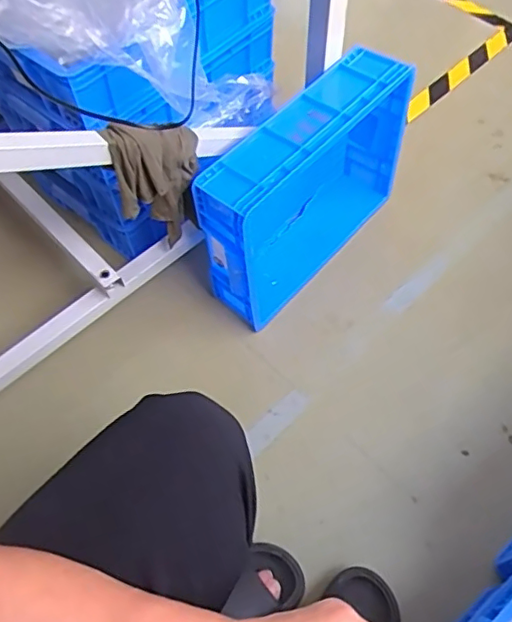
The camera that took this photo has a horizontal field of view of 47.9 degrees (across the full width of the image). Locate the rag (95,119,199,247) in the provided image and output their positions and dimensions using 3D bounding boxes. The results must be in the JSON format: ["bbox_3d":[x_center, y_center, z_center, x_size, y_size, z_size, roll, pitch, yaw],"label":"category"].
[{"bbox_3d":[-0.133,-0.175,0.805,0.062,0.223,0.132,35,67,19],"label":"rag"}]

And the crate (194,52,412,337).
[{"bbox_3d":[0.084,-0.199,0.958,0.118,0.311,0.397,37,68,20],"label":"crate"}]

